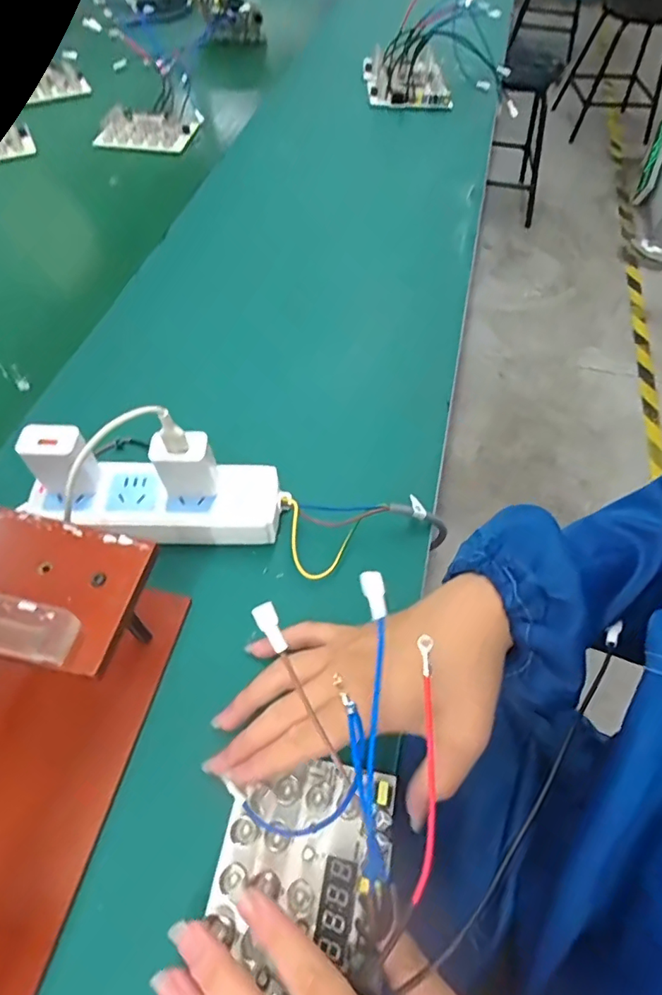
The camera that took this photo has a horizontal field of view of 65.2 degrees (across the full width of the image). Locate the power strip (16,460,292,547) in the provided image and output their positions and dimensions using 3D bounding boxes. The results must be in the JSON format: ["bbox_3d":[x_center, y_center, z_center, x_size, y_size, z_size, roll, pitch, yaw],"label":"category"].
[{"bbox_3d":[-0.120,0.005,0.372,0.170,0.028,0.054,2,57,-1],"label":"power strip"}]

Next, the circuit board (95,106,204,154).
[{"bbox_3d":[-0.254,-0.515,0.725,0.130,0.013,0.077,4,72,-4],"label":"circuit board"}]

